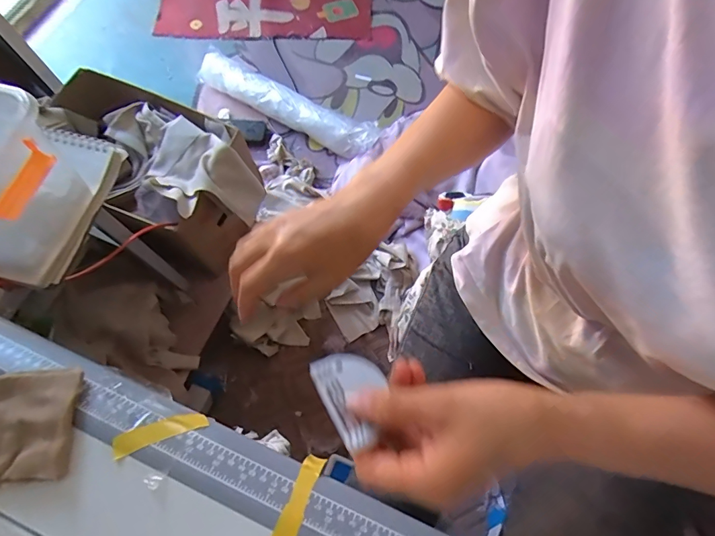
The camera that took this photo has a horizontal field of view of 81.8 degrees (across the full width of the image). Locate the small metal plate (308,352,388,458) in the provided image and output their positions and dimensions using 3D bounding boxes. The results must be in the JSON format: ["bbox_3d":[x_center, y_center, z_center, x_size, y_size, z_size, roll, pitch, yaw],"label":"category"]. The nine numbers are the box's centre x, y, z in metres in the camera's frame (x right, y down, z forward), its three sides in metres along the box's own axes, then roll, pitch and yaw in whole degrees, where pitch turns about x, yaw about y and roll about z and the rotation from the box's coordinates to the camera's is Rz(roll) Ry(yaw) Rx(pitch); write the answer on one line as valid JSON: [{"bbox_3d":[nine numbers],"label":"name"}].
[{"bbox_3d":[-0.002,0.084,0.280,0.044,0.004,0.063,-22,54,-19],"label":"small metal plate"}]

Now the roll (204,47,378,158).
[{"bbox_3d":[-0.234,-0.522,1.314,0.638,0.099,0.119,29,73,10],"label":"roll"}]

